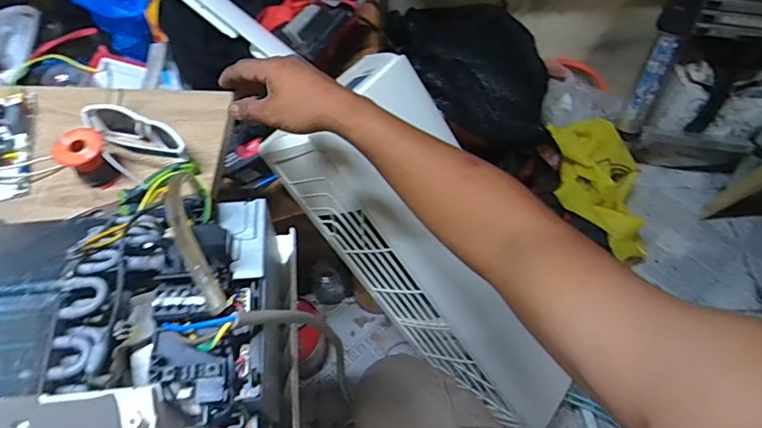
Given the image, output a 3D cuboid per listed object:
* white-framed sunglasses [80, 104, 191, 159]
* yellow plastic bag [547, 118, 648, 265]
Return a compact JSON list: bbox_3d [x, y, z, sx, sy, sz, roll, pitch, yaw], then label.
[{"bbox_3d":[-0.298,-0.089,0.602,0.146,0.050,0.047,24,60,12],"label":"white-framed sunglasses"},{"bbox_3d":[0.606,-0.067,1.338,0.295,0.185,0.342,7,58,2],"label":"yellow plastic bag"}]

